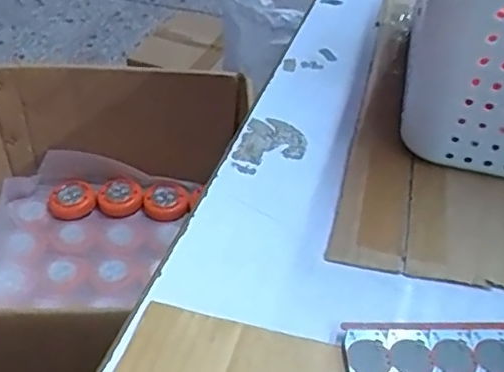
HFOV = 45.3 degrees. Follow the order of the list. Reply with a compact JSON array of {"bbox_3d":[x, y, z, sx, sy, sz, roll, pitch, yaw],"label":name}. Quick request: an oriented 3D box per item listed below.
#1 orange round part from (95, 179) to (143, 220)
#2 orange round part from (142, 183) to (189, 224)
[{"bbox_3d":[-0.205,0.019,0.931,0.066,0.013,0.063,1,82,-6],"label":"orange round part"},{"bbox_3d":[-0.134,0.028,0.934,0.069,0.018,0.062,-8,77,2],"label":"orange round part"}]

